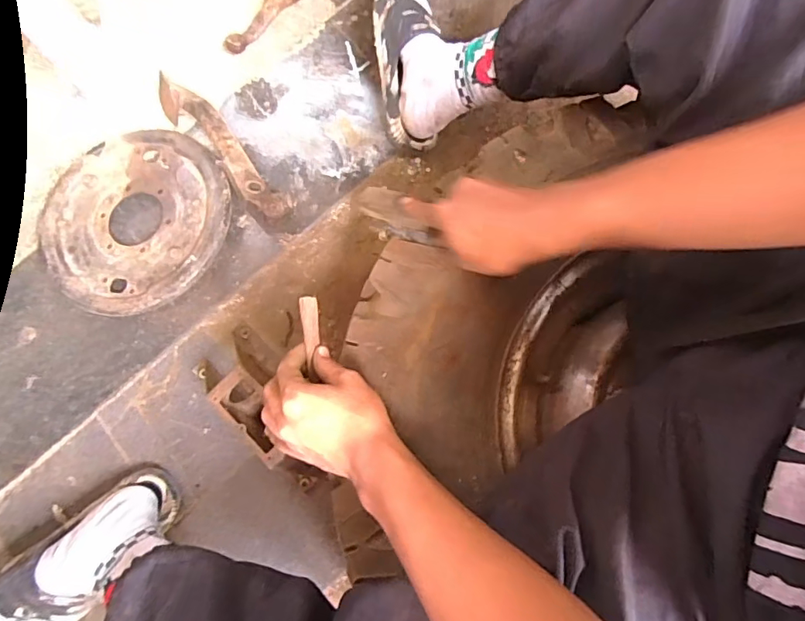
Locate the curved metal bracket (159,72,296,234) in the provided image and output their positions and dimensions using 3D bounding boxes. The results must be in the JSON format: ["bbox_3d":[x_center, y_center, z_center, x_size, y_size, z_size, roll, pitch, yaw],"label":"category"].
[{"bbox_3d":[-0.279,-0.251,0.782,0.065,0.050,0.330,-40,79,-9],"label":"curved metal bracket"}]

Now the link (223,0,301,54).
[{"bbox_3d":[-0.228,-0.514,0.847,0.050,0.032,0.206,41,81,15],"label":"link"}]

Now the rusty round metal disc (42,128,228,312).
[{"bbox_3d":[-0.409,-0.137,0.772,0.284,0.033,0.287,-2,74,5],"label":"rusty round metal disc"}]

